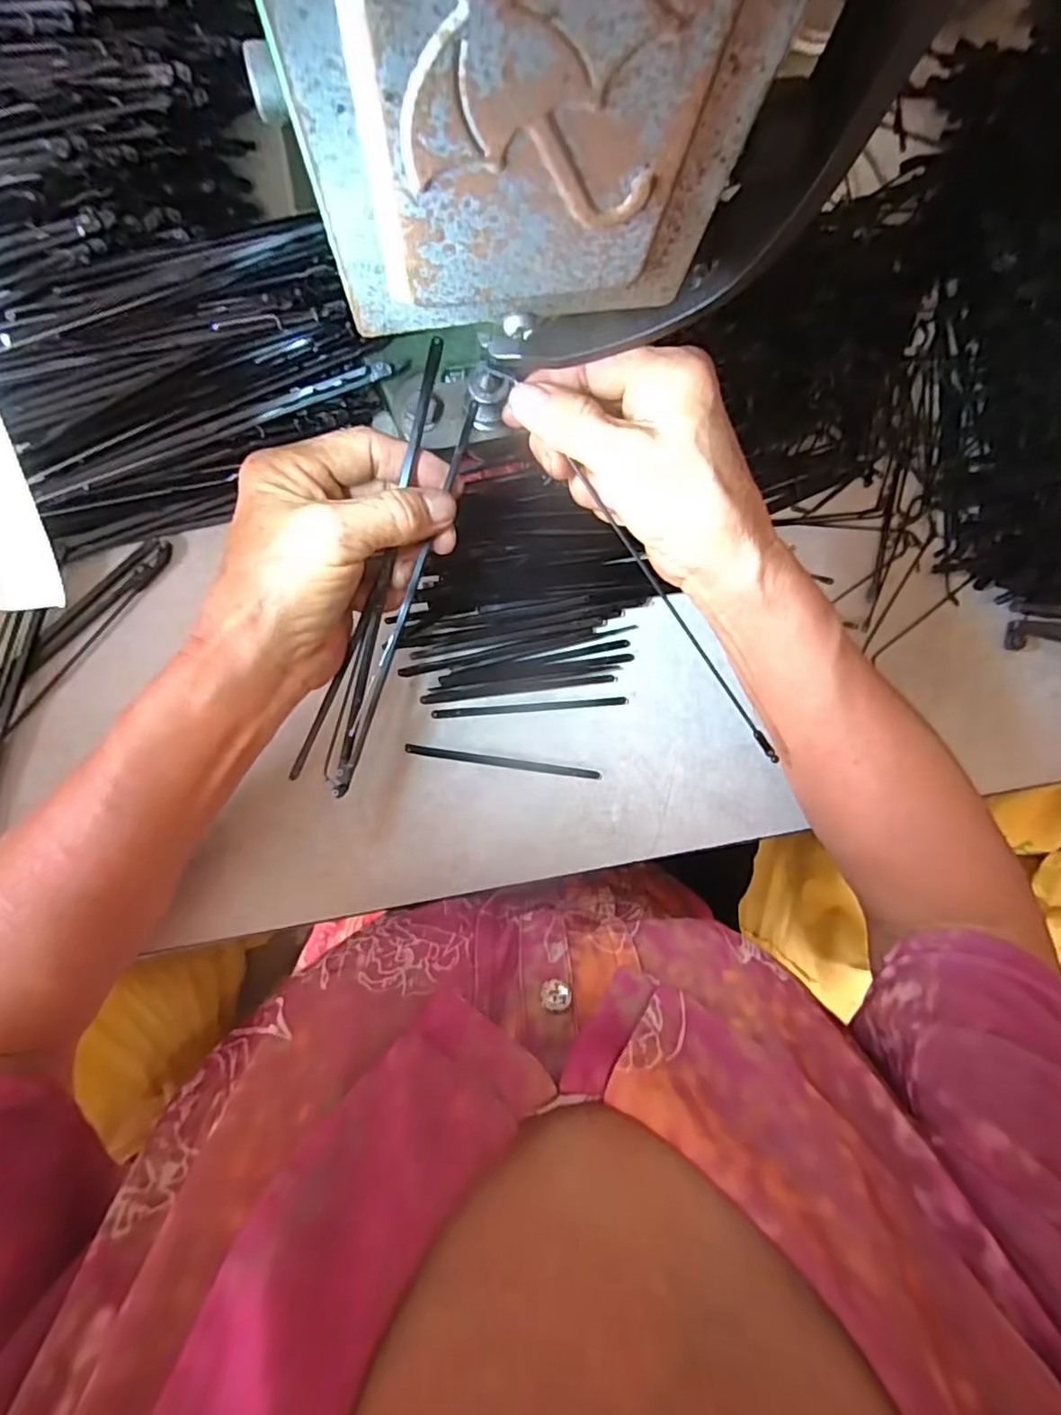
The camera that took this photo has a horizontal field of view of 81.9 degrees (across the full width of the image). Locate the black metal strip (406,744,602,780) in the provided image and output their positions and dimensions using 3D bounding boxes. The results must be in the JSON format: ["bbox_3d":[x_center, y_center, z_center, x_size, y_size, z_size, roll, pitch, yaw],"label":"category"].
[{"bbox_3d":[-0.014,0.028,0.316,0.099,0.004,0.005,9,89,-5],"label":"black metal strip"}]

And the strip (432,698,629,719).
[{"bbox_3d":[0.001,0.000,0.319,0.100,0.004,0.004,-4,90,-5],"label":"strip"}]

